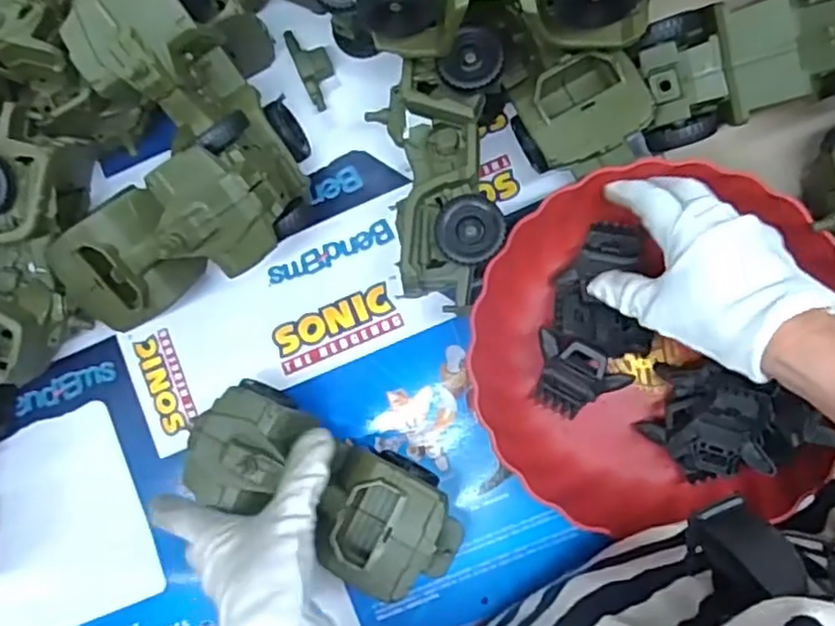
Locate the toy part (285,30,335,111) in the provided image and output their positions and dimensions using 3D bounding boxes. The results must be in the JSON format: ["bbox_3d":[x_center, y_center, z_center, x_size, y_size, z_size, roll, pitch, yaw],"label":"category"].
[{"bbox_3d":[-0.078,-0.189,0.539,0.026,0.012,0.066,-25,84,4],"label":"toy part"}]

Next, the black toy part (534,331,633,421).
[{"bbox_3d":[0.107,0.046,0.479,0.063,0.028,0.048,22,89,7],"label":"black toy part"}]

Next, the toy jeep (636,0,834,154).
[{"bbox_3d":[0.227,-0.162,0.427,0.181,0.071,0.090,-10,85,30],"label":"toy jeep"}]

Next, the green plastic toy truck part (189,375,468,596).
[{"bbox_3d":[-0.064,0.115,0.474,0.191,0.066,0.077,27,89,5],"label":"green plastic toy truck part"}]

